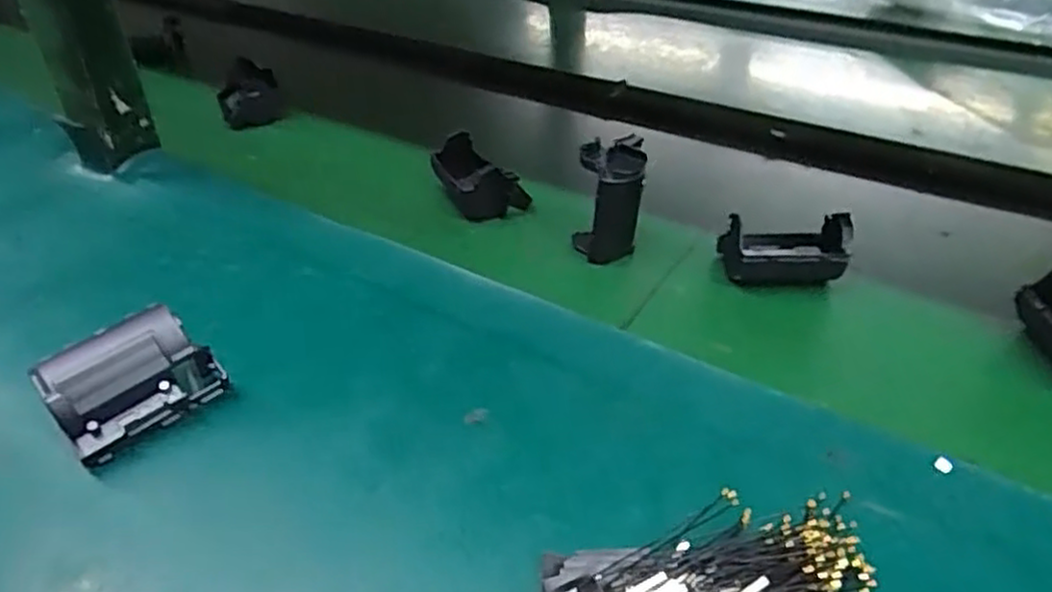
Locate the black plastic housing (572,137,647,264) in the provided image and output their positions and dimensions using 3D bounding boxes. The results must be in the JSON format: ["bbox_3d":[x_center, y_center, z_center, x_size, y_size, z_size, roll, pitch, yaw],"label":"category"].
[{"bbox_3d":[0.052,-0.058,0.449,0.040,0.074,0.033,3,39,7],"label":"black plastic housing"}]

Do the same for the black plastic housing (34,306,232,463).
[{"bbox_3d":[-0.184,0.040,0.337,0.070,0.045,0.043,-30,46,-30],"label":"black plastic housing"}]

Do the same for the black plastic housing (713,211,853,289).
[{"bbox_3d":[0.158,-0.027,0.444,0.073,0.041,0.055,-1,39,1],"label":"black plastic housing"}]

